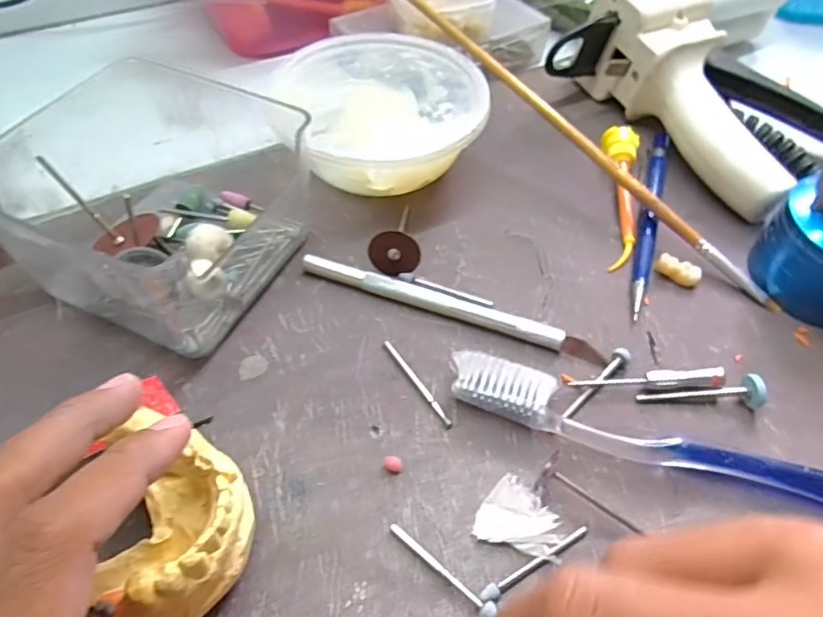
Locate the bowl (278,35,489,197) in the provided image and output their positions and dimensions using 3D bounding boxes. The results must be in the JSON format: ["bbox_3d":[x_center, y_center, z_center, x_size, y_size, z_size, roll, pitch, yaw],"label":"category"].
[{"bbox_3d":[-0.010,-0.096,0.292,0.085,0.043,0.106,-31,59,-24],"label":"bowl"}]

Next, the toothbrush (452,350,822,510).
[{"bbox_3d":[0.105,0.052,0.202,0.186,0.014,0.019,17,54,10],"label":"toothbrush"}]

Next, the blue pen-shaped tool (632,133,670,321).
[{"bbox_3d":[0.116,-0.046,0.276,0.008,0.006,0.125,17,54,10],"label":"blue pen-shaped tool"}]

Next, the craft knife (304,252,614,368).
[{"bbox_3d":[0.015,-0.001,0.241,0.130,0.009,0.008,17,54,11],"label":"craft knife"}]

